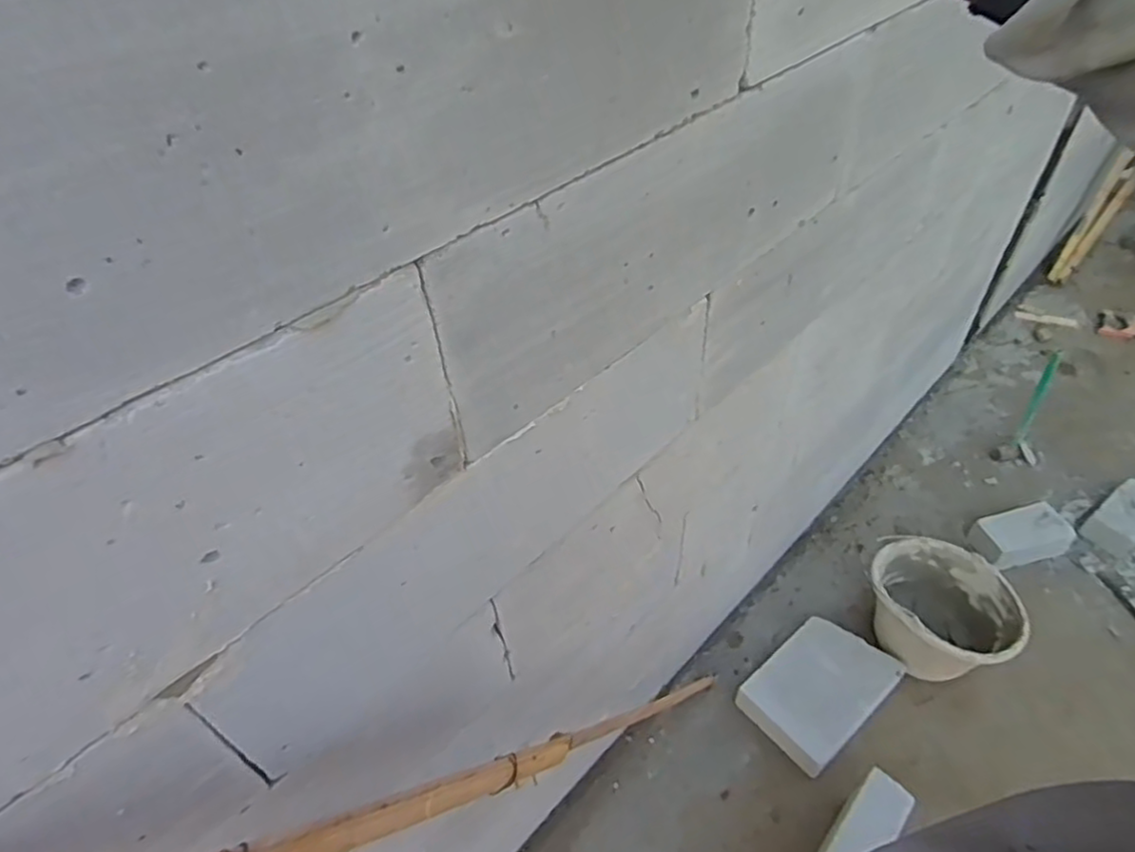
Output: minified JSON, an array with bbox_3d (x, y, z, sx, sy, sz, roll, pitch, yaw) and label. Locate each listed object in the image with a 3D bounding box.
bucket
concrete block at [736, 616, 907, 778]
[{"bbox_3d":[0.777,0.401,1.424,0.282,0.175,0.238,28,52,28],"label":"bucket"},{"bbox_3d":[0.524,0.537,1.399,0.290,0.085,0.210,-31,51,-26],"label":"concrete block"}]

